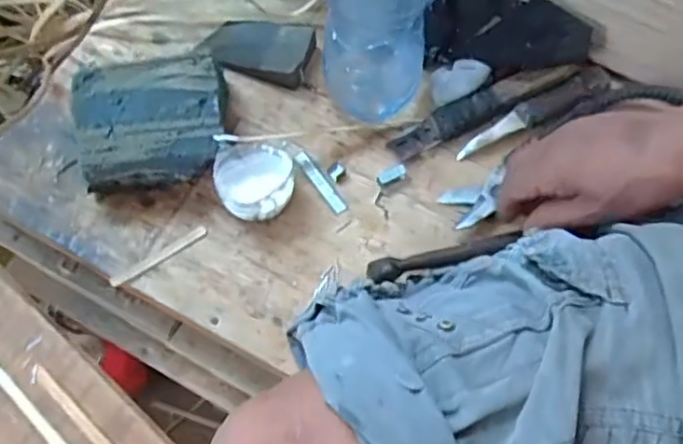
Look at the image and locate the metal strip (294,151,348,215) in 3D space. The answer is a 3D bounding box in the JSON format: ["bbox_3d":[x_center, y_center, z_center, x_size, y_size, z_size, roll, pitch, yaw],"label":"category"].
[{"bbox_3d":[-0.018,-0.032,0.500,0.011,0.004,0.061,-34,73,-13],"label":"metal strip"}]

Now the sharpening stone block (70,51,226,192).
[{"bbox_3d":[-0.146,-0.077,0.487,0.112,0.046,0.089,-8,69,-4],"label":"sharpening stone block"}]

